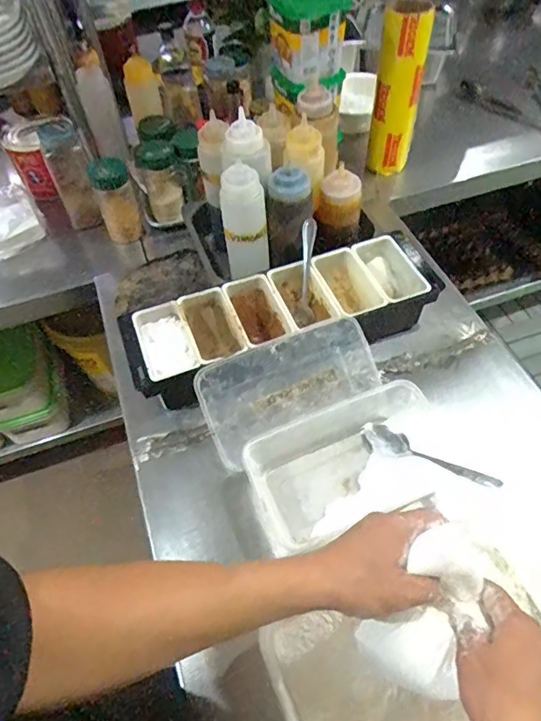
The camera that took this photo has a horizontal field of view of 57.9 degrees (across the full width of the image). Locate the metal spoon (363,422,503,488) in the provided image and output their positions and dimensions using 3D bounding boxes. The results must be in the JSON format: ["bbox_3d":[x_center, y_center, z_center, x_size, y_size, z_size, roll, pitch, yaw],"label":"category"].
[{"bbox_3d":[0.207,0.132,0.652,0.037,0.033,0.205,-39,31,-22],"label":"metal spoon"}]

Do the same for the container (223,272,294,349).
[{"bbox_3d":[-0.018,-0.061,0.788,0.078,0.078,0.144,-21,57,-11],"label":"container"}]

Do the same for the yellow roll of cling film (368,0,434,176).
[{"bbox_3d":[0.252,-0.523,0.972,0.086,0.305,0.094,11,57,11],"label":"yellow roll of cling film"}]

